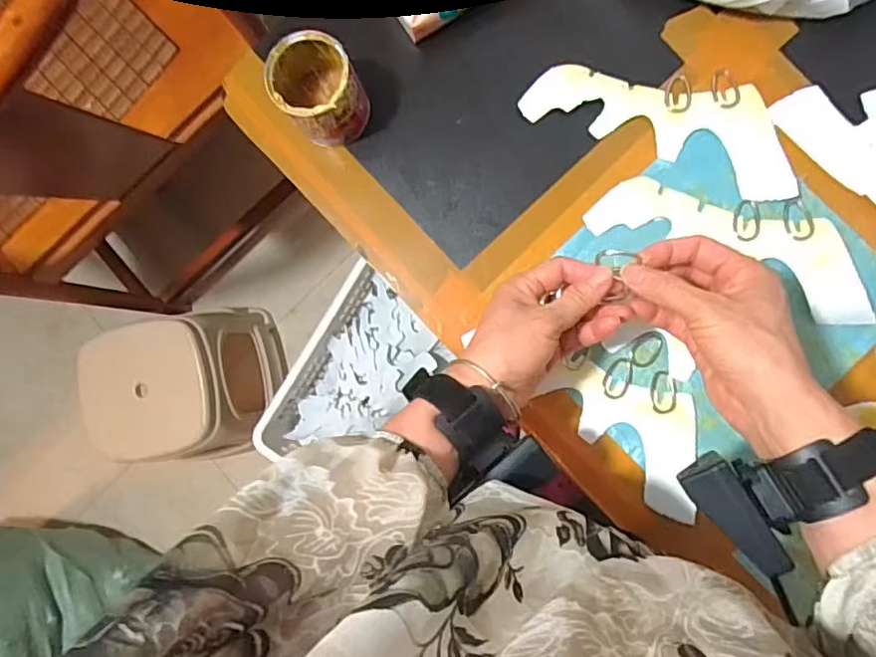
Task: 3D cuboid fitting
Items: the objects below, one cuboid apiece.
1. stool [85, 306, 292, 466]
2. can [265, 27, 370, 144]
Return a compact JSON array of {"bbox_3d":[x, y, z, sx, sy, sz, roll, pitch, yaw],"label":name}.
[{"bbox_3d":[-0.465,0.093,1.102,0.259,0.258,0.268,-6,86,6],"label":"stool"},{"bbox_3d":[-0.095,-0.189,0.472,0.061,0.072,0.067,0,86,6],"label":"can"}]

